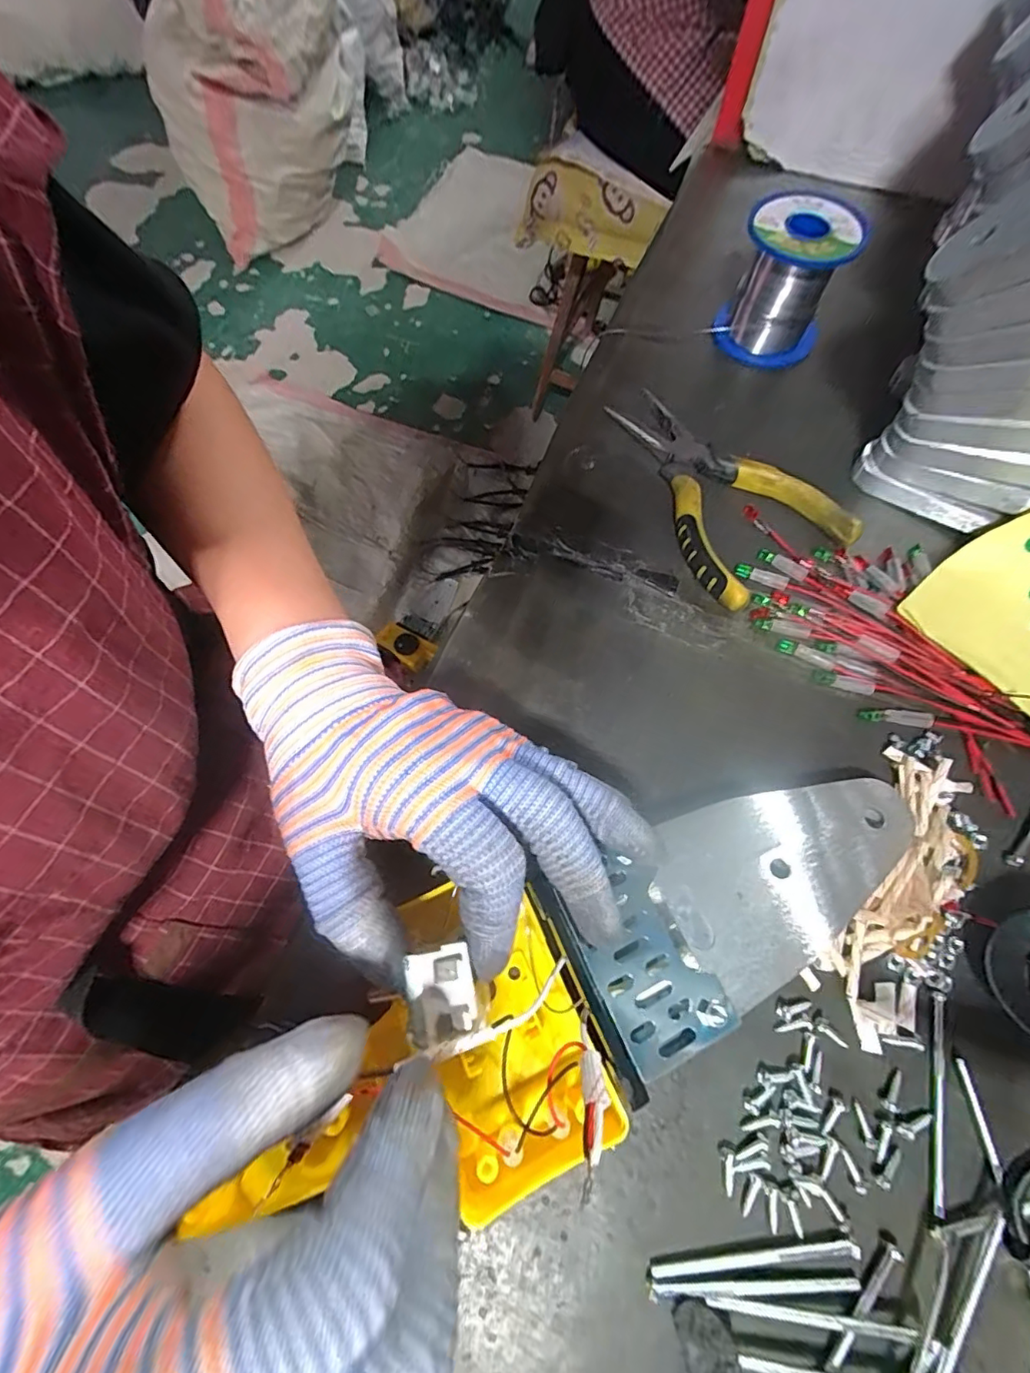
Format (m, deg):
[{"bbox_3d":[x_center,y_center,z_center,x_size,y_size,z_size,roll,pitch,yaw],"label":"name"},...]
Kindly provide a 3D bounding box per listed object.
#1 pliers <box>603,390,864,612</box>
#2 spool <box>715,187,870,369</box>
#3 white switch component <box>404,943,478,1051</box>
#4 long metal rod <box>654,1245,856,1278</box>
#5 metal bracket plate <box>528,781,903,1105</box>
[{"bbox_3d":[0.112,-0.120,0.302,0.088,0.014,0.146,-27,71,-9],"label":"pliers"},{"bbox_3d":[0.166,-0.249,0.331,0.062,0.066,0.063,17,70,7],"label":"spool"},{"bbox_3d":[-0.024,0.098,0.171,0.022,0.006,0.027,-13,69,-4],"label":"white switch component"},{"bbox_3d":[0.083,0.198,0.185,0.072,0.004,0.004,-4,69,-1],"label":"long metal rod"},{"bbox_3d":[0.091,0.078,0.211,0.159,0.013,0.069,-25,70,-19],"label":"metal bracket plate"}]

